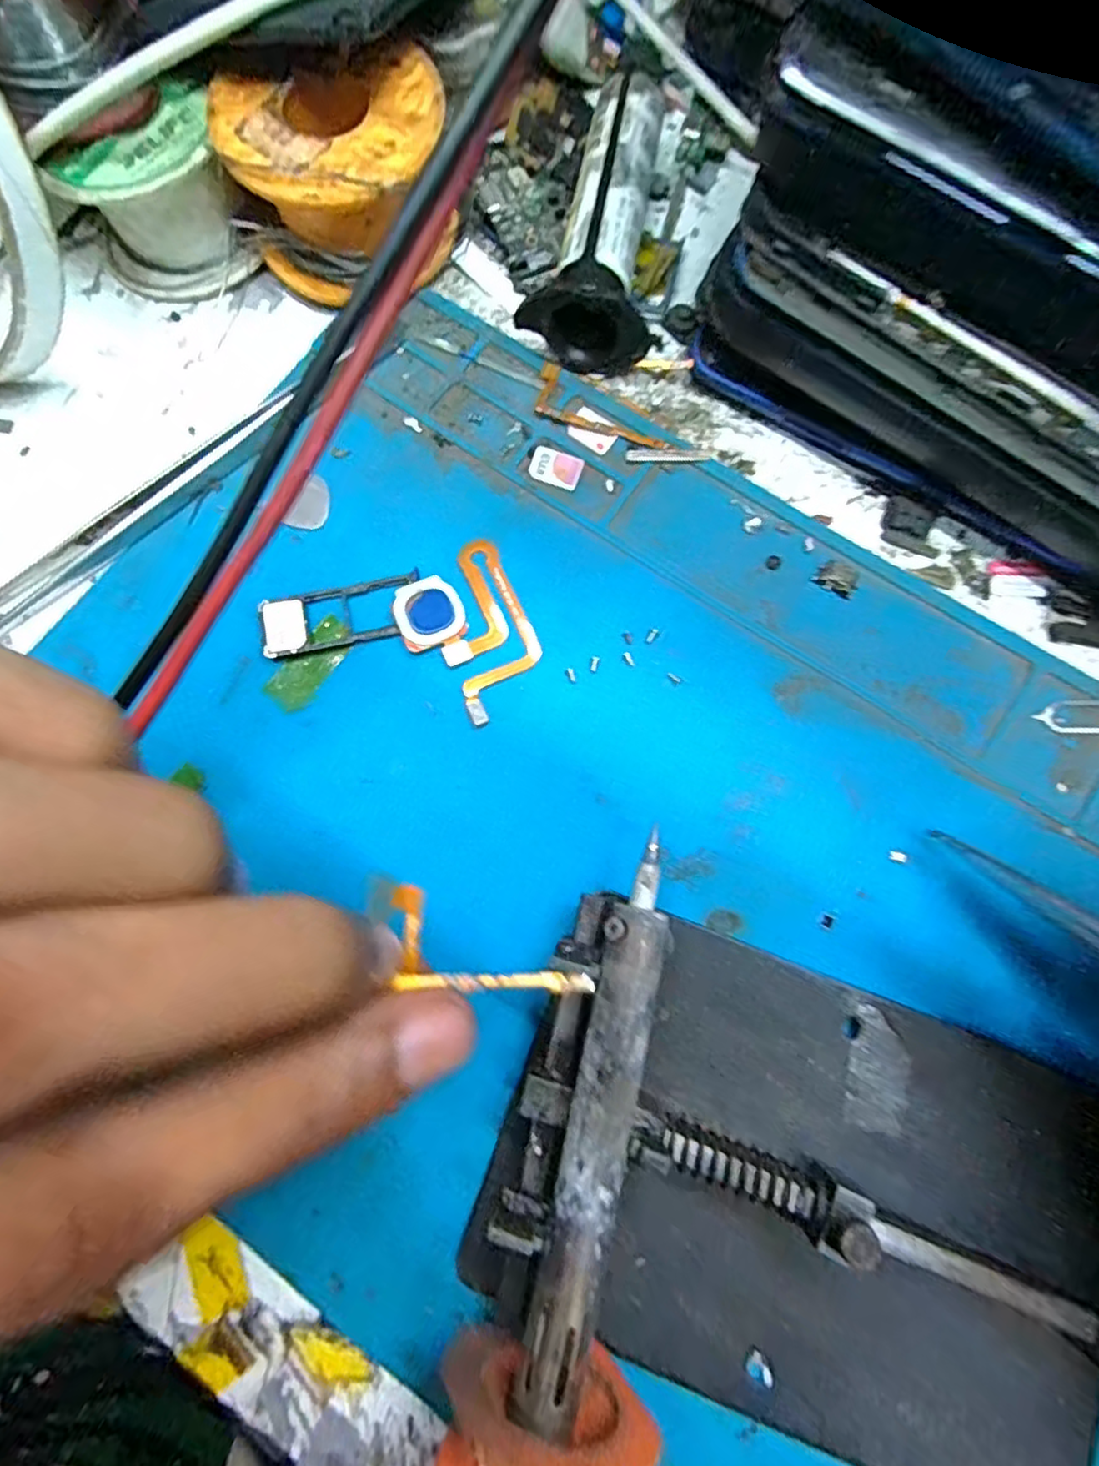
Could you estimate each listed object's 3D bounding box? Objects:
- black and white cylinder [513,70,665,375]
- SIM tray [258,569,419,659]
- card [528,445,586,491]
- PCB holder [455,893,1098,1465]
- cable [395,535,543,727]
[{"bbox_3d":[0.013,-0.128,0.163,0.031,0.021,0.071,7,78,2],"label":"black and white cylinder"},{"bbox_3d":[-0.050,-0.028,0.152,0.037,0.004,0.015,-11,78,-1],"label":"SIM tray"},{"bbox_3d":[0.002,-0.067,0.161,0.013,0.004,0.009,21,80,3],"label":"card"},{"bbox_3d":[0.049,0.087,0.118,0.115,0.019,0.078,20,79,5],"label":"PCB holder"},{"bbox_3d":[-0.017,-0.025,0.151,0.030,0.004,0.036,-38,80,-7],"label":"cable"}]

